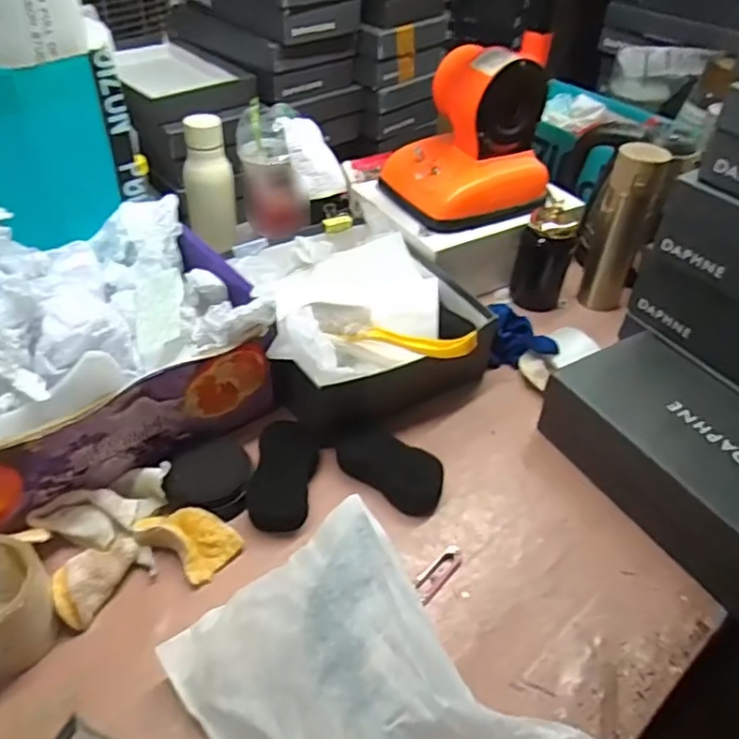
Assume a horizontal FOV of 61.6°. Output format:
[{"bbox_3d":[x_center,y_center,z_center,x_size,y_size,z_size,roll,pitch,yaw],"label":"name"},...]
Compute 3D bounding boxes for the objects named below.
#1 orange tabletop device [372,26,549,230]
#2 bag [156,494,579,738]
[{"bbox_3d":[0.145,-0.332,0.880,0.207,0.212,0.161,-16,47,-21],"label":"orange tabletop device"},{"bbox_3d":[0.018,0.269,0.471,0.206,0.076,0.332,-31,53,-32],"label":"bag"}]

